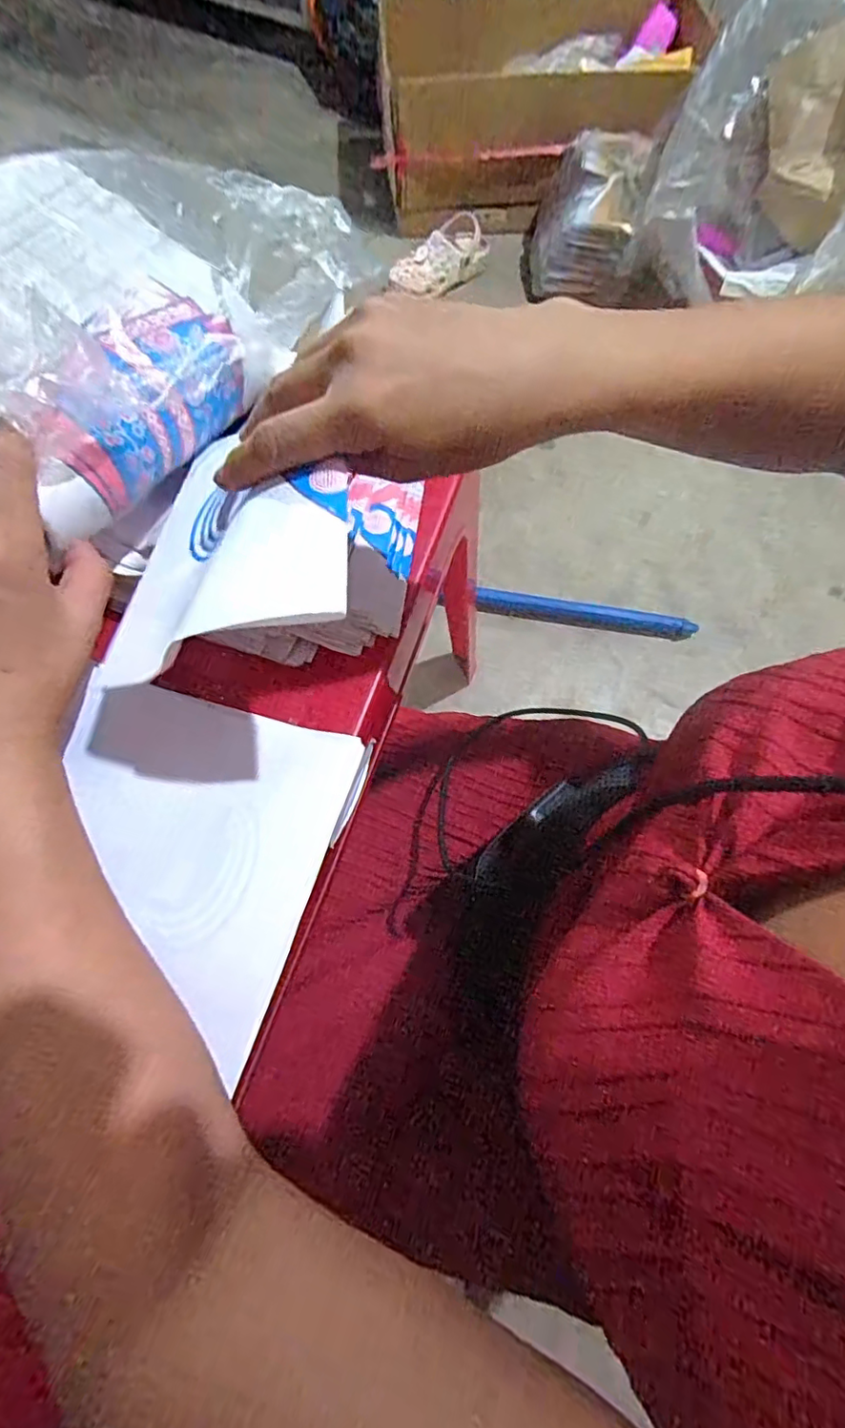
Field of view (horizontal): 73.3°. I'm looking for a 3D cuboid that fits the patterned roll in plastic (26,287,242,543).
[{"bbox_3d":[-0.155,-0.165,0.313,0.050,0.075,0.155,20,64,7],"label":"patterned roll in plastic"}]

